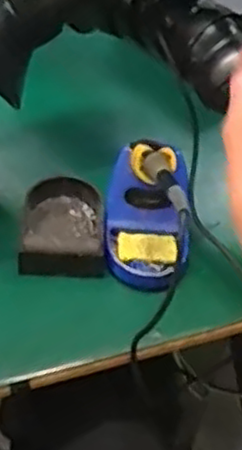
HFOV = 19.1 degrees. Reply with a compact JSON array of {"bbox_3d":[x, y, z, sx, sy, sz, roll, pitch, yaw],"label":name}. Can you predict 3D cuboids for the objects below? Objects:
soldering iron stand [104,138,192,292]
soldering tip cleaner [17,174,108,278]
[{"bbox_3d":[0.027,-0.027,0.660,0.080,0.091,0.143,5,48,-1],"label":"soldering iron stand"},{"bbox_3d":[-0.051,-0.001,0.677,0.085,0.038,0.108,2,48,-4],"label":"soldering tip cleaner"}]

